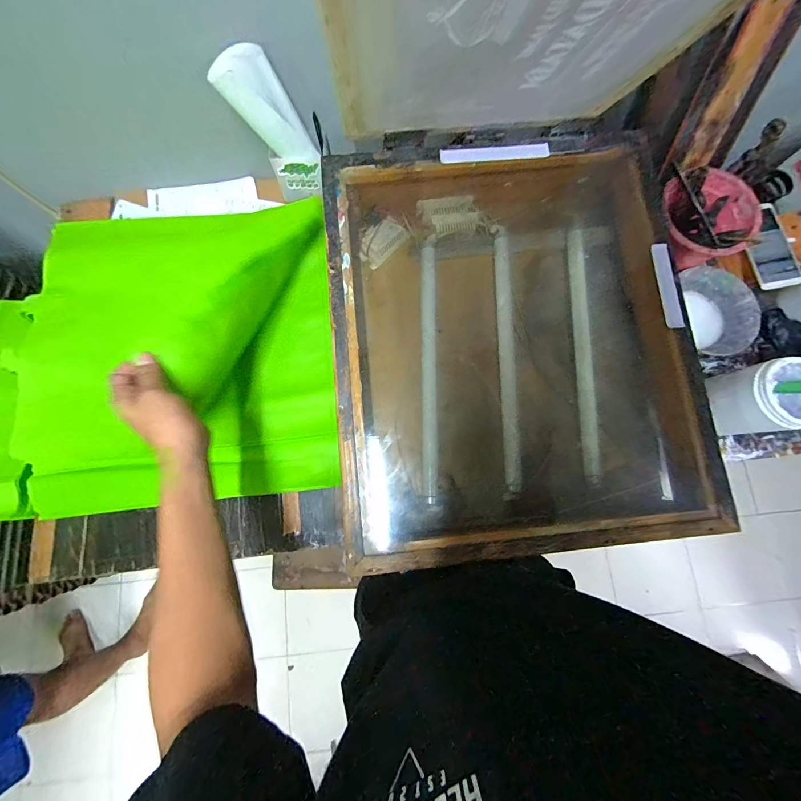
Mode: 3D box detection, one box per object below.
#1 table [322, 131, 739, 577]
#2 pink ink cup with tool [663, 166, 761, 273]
[{"bbox_3d":[0.156,-0.086,0.560,0.491,0.167,0.590,-6,80,0],"label":"table"},{"bbox_3d":[0.488,-0.295,0.565,0.145,0.075,0.146,0,80,1],"label":"pink ink cup with tool"}]

